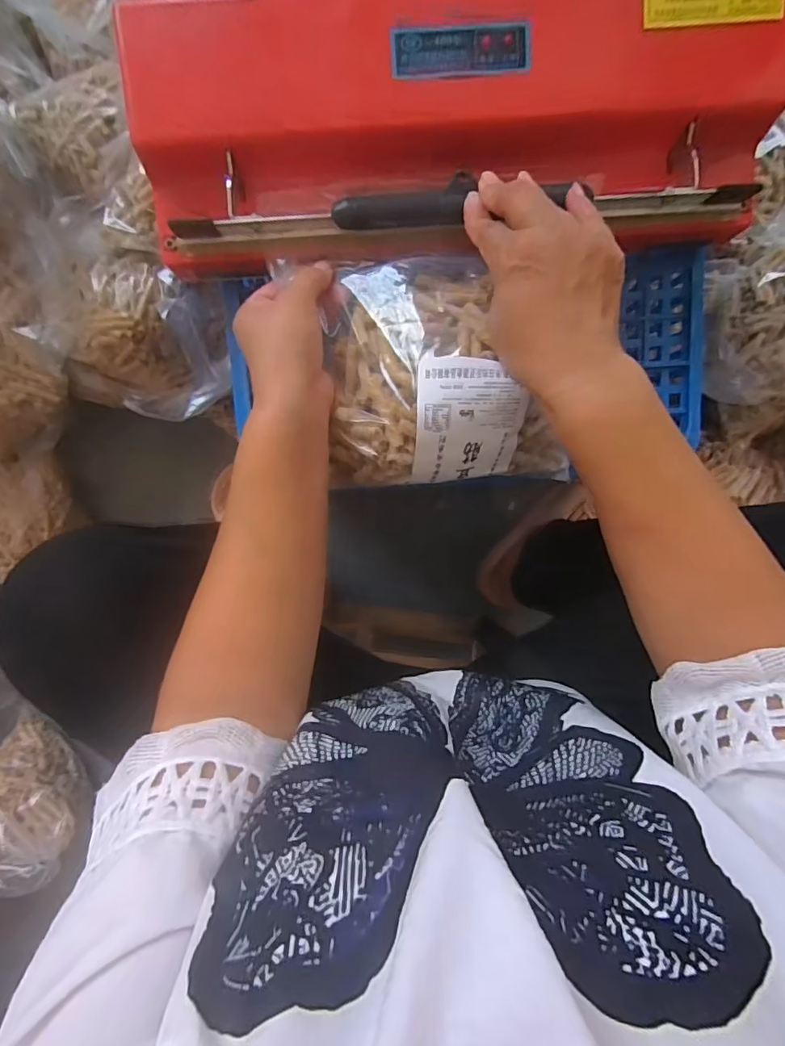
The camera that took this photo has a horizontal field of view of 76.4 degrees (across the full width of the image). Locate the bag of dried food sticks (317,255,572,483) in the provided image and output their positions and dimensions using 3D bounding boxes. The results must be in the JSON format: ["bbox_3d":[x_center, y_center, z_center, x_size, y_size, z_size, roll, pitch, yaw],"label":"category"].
[{"bbox_3d":[0.040,-0.105,0.346,0.167,0.057,0.154,-2,99,-1],"label":"bag of dried food sticks"}]

